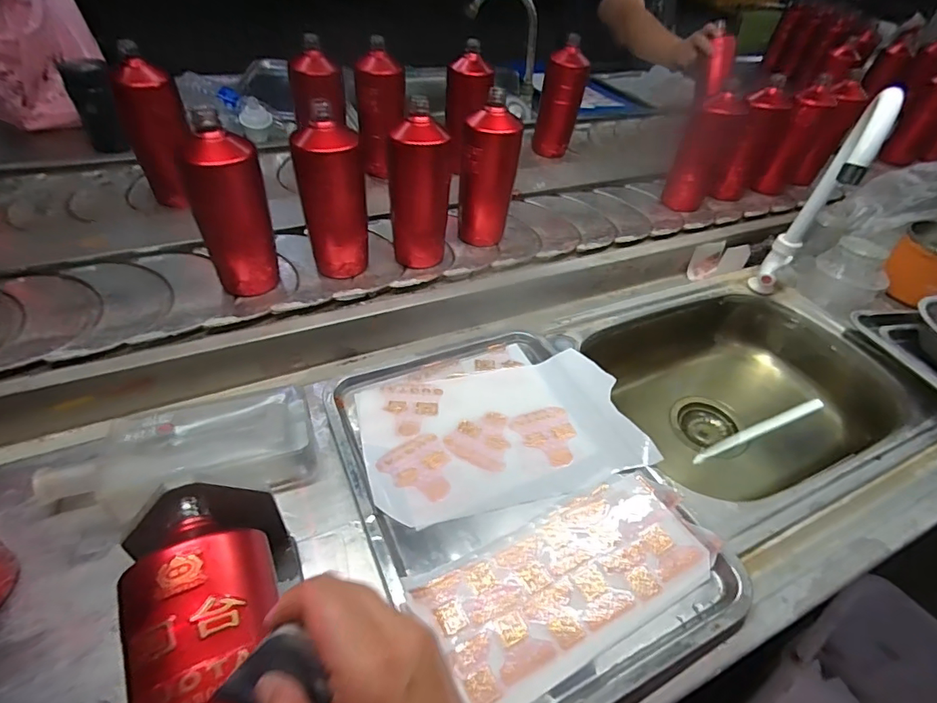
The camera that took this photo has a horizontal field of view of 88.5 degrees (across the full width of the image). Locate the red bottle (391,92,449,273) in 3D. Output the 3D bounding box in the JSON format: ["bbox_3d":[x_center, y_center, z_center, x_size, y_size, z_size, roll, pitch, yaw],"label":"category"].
[{"bbox_3d":[-0.068,-0.215,0.661,0.070,0.201,0.062,-32,60,-34],"label":"red bottle"}]

